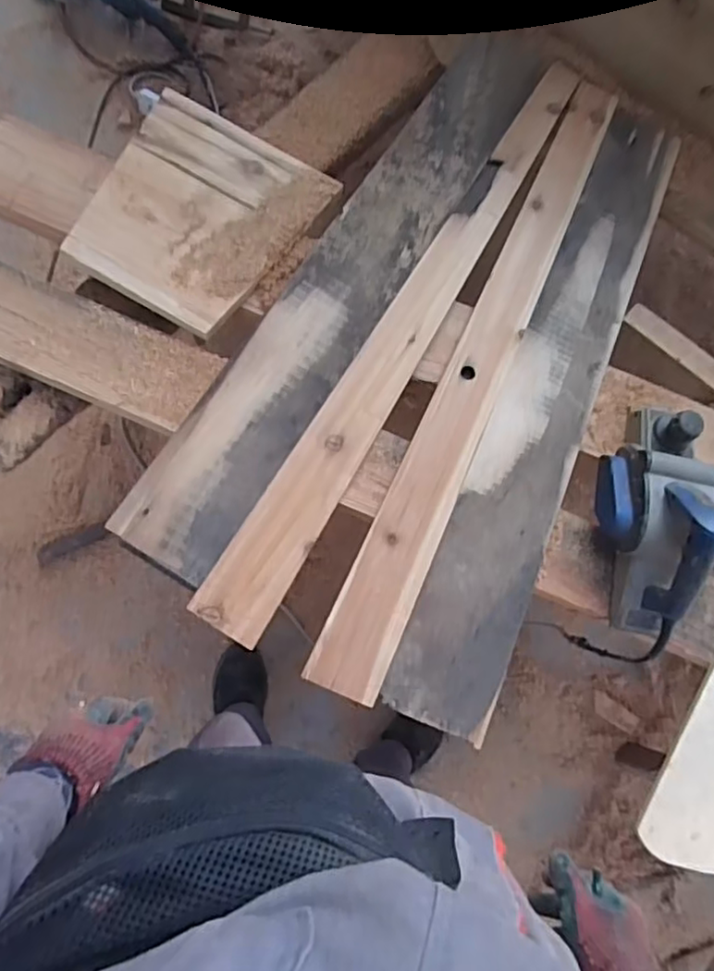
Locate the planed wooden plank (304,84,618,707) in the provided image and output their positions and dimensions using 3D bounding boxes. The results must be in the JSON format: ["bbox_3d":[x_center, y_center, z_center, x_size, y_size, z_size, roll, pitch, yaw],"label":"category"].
[{"bbox_3d":[0.162,-0.126,0.928,0.103,0.017,0.899,25,77,1],"label":"planed wooden plank"}]

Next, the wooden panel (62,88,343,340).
[{"bbox_3d":[-0.235,-0.411,0.938,0.295,0.021,0.327,30,81,1],"label":"wooden panel"}]

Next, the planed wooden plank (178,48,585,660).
[{"bbox_3d":[0.087,-0.234,0.945,0.092,0.017,1.024,33,78,-2],"label":"planed wooden plank"}]

